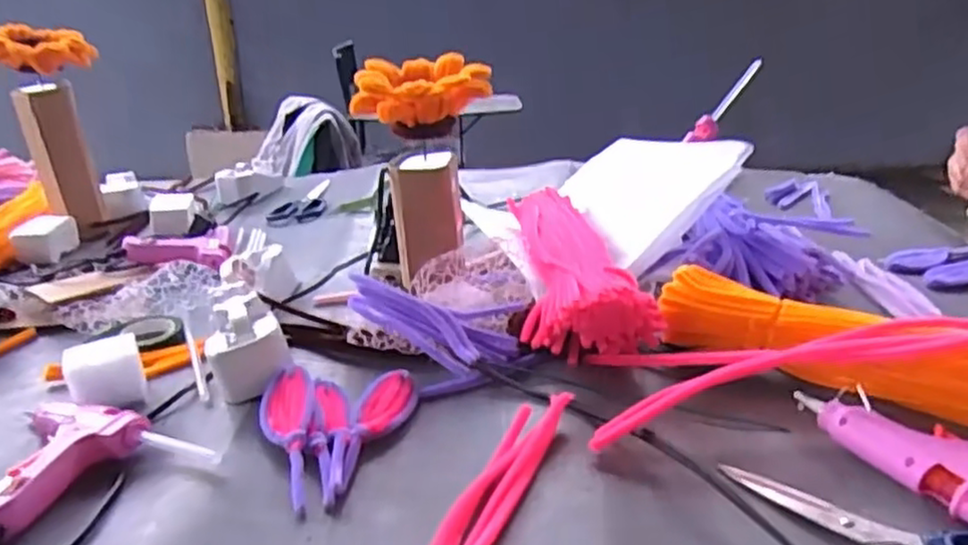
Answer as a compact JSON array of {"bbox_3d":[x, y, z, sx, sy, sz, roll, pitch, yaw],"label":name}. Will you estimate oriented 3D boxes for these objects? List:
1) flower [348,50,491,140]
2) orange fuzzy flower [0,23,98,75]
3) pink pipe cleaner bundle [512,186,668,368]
[{"bbox_3d":[-0.049,-0.142,0.586,0.107,0.052,0.092,-1,23,0],"label":"flower"},{"bbox_3d":[-0.507,-0.251,0.807,0.126,0.042,0.099,-12,26,-25],"label":"orange fuzzy flower"},{"bbox_3d":[0.076,-0.024,0.646,0.099,0.053,0.296,0,24,-3],"label":"pink pipe cleaner bundle"}]

